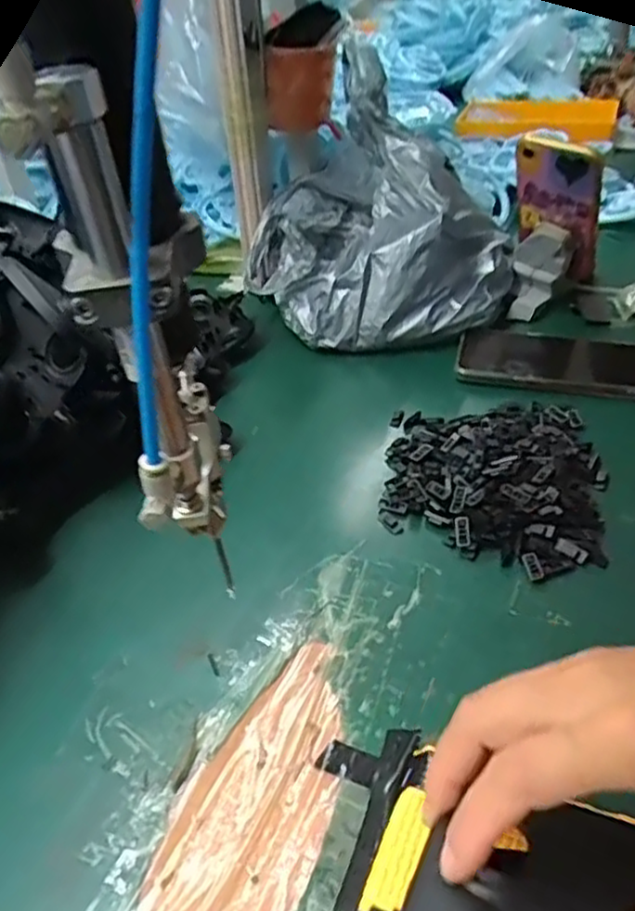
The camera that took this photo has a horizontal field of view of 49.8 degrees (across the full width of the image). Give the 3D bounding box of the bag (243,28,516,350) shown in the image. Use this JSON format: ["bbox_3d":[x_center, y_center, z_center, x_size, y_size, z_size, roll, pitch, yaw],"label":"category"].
[{"bbox_3d":[0.048,-0.216,0.625,0.238,0.181,0.165,17,44,24],"label":"bag"}]

